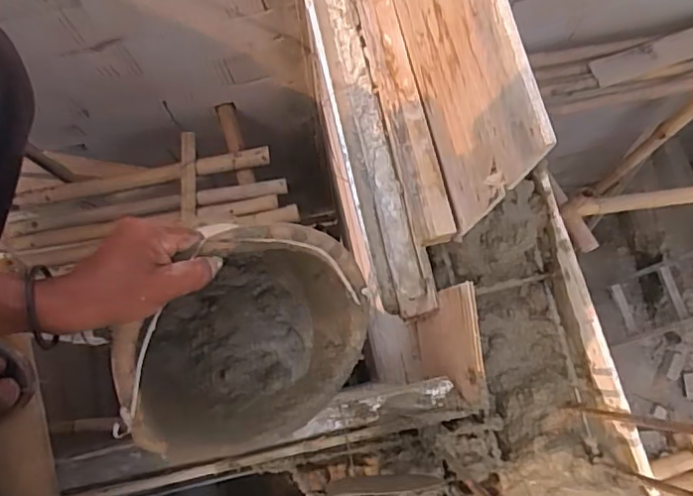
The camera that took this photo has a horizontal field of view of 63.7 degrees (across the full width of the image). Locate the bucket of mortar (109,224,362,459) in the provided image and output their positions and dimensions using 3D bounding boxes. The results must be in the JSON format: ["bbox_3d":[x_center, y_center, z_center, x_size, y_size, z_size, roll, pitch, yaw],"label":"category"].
[{"bbox_3d":[-0.125,0.067,0.590,0.255,0.247,0.188,-46,45,1],"label":"bucket of mortar"}]

